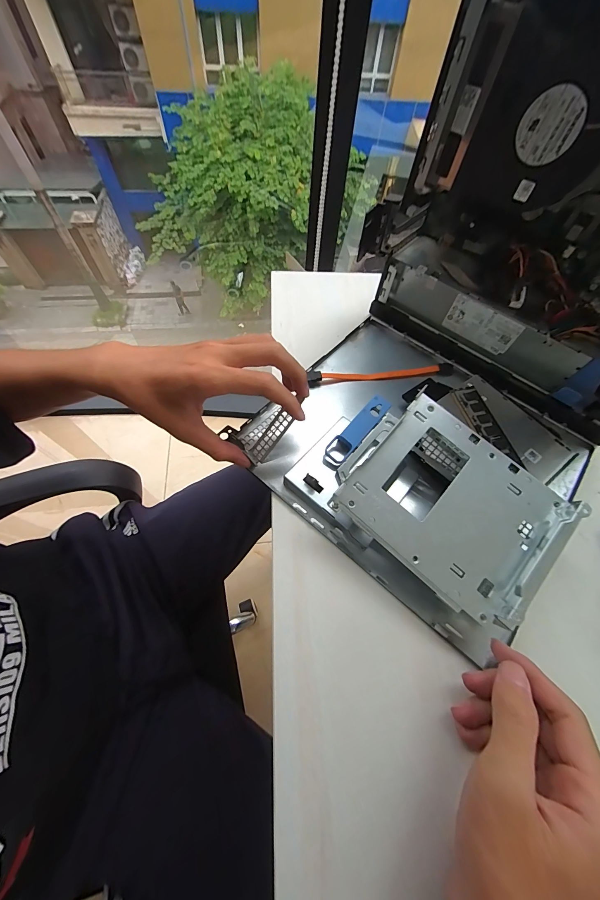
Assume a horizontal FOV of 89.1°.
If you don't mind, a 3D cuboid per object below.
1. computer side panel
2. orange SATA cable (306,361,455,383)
[{"bbox_3d":[0.116,-0.016,0.298,0.293,0.066,0.266,41,67,17],"label":"computer side panel"},{"bbox_3d":[0.100,-0.091,0.364,0.181,0.011,0.017,-7,63,-7],"label":"orange SATA cable"}]

